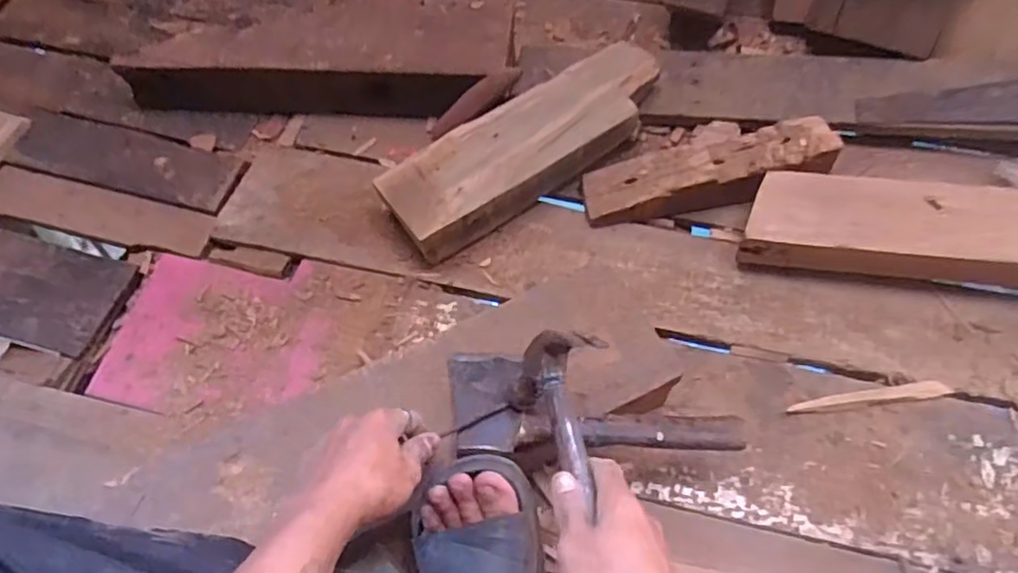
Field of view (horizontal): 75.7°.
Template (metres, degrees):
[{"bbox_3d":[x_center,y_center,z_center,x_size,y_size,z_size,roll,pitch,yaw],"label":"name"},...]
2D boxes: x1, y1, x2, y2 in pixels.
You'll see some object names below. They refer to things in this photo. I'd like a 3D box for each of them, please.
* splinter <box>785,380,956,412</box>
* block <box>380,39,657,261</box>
[{"bbox_3d":[0.374,0.115,0.680,0.166,0.010,0.018,-7,63,-1],"label":"splinter"},{"bbox_3d":[0.026,-0.167,0.791,0.370,0.079,0.118,-35,65,-15],"label":"block"}]

